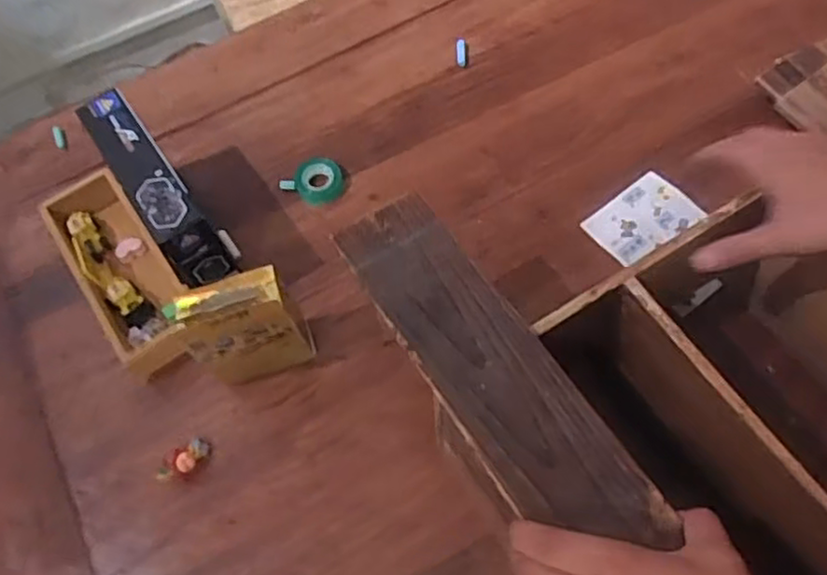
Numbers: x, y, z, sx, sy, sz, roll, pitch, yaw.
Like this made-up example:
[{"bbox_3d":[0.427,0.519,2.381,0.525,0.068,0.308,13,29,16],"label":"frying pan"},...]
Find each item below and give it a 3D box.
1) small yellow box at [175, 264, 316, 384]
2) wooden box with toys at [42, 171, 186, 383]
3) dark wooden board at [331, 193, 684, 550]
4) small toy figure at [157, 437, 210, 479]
[{"bbox_3d":[-0.151,0.039,0.631,0.099,0.151,0.058,-14,64,-4],"label":"small yellow box"},{"bbox_3d":[-0.303,-0.018,0.724,0.087,0.049,0.235,-33,67,-12],"label":"wooden box with toys"},{"bbox_3d":[0.049,0.054,0.484,0.083,0.008,0.299,-34,66,-11],"label":"dark wooden board"},{"bbox_3d":[-0.212,0.162,0.642,0.022,0.038,0.047,38,73,19],"label":"small toy figure"}]

